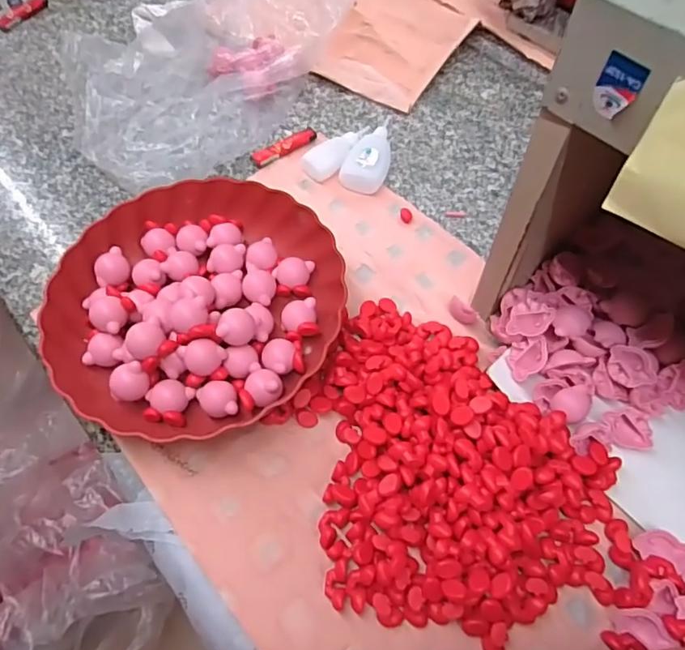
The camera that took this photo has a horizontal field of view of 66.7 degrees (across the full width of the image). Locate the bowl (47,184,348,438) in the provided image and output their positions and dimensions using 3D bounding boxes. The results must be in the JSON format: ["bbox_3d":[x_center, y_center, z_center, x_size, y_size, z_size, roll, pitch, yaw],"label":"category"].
[{"bbox_3d":[-0.122,-0.027,0.448,0.237,0.049,0.229,-1,62,1],"label":"bowl"}]

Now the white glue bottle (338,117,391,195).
[{"bbox_3d":[0.036,-0.186,0.546,0.043,0.024,0.114,20,64,11],"label":"white glue bottle"}]

